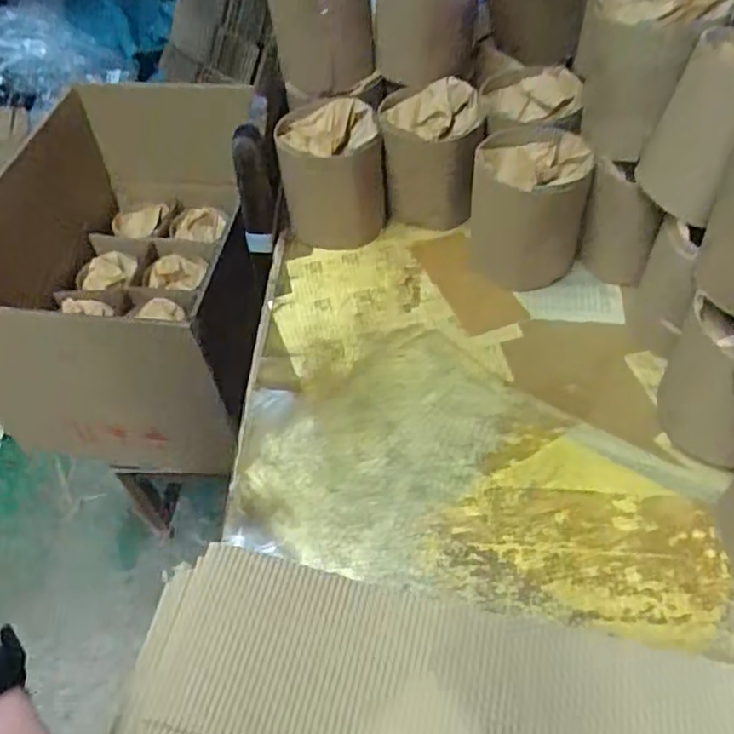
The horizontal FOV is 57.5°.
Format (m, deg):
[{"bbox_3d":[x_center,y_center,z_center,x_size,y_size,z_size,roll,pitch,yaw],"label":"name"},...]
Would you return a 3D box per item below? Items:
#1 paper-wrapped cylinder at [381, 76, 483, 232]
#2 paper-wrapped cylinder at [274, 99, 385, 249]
[{"bbox_3d":[0.065,-0.217,0.692,0.101,0.117,0.088,3,50,7],"label":"paper-wrapped cylinder"},{"bbox_3d":[-0.037,-0.200,0.695,0.102,0.108,0.096,-7,50,0],"label":"paper-wrapped cylinder"}]

